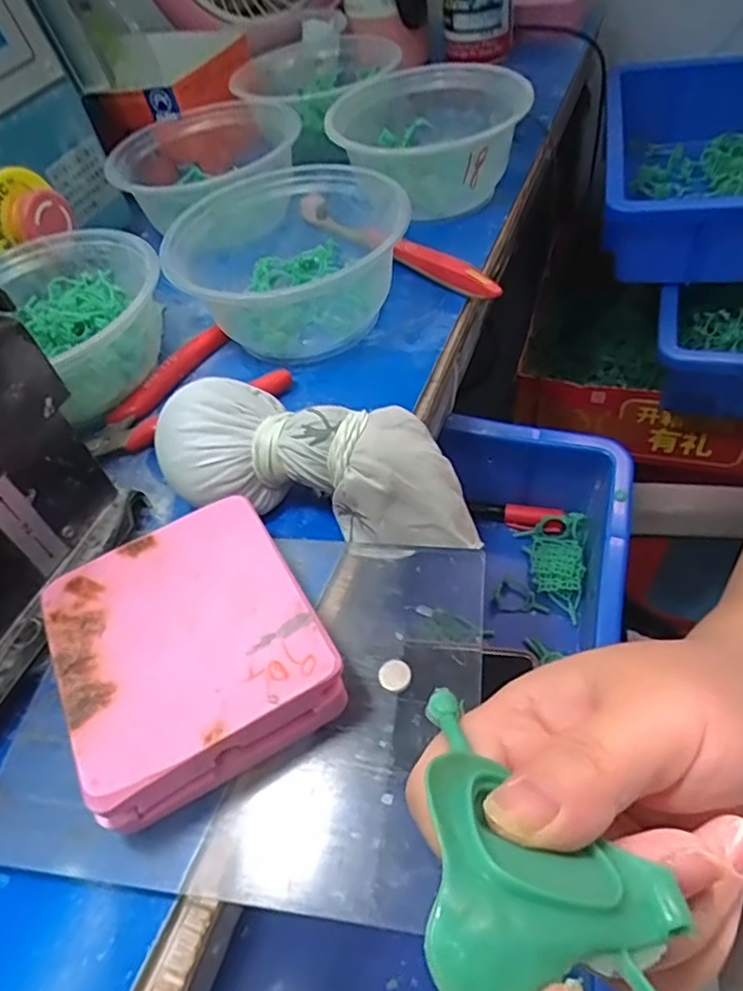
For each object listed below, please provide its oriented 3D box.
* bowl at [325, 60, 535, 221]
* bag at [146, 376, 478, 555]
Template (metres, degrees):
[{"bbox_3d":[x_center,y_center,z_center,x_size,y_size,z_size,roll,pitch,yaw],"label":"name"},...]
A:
[{"bbox_3d":[0.038,-0.245,0.439,0.123,0.061,0.117,-5,50,6],"label":"bowl"},{"bbox_3d":[-0.023,-0.011,0.276,0.134,0.048,0.049,4,52,13],"label":"bag"}]

